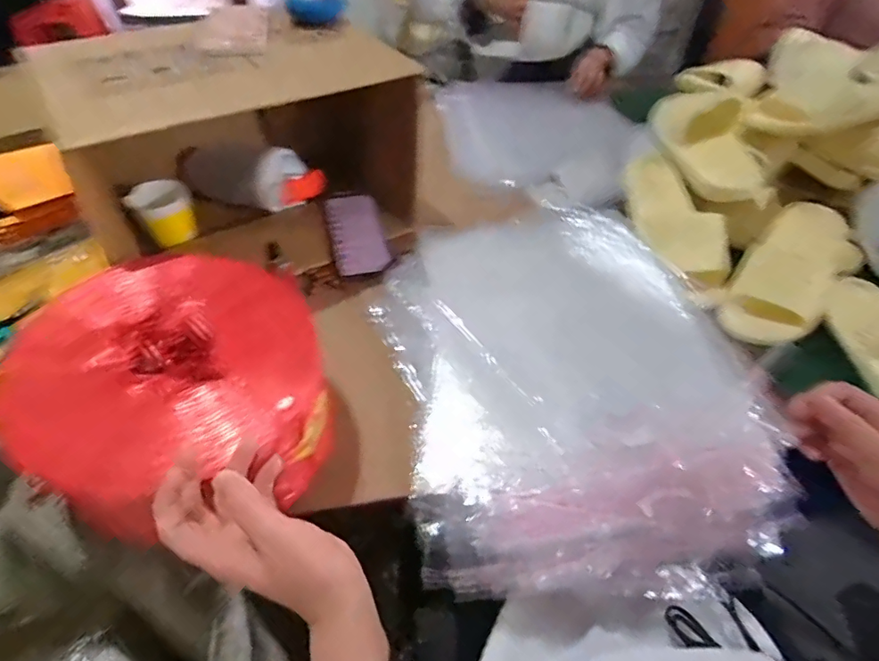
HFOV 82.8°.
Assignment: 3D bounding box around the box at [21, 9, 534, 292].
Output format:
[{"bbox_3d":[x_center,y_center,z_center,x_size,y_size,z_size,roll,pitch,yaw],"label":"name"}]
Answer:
[{"bbox_3d":[-0.262,-0.251,0.690,0.393,0.259,0.329,-27,54,-23],"label":"box"}]

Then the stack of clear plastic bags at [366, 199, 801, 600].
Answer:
[{"bbox_3d":[0.148,0.032,0.586,0.404,0.117,0.479,-11,49,-10],"label":"stack of clear plastic bags"}]

